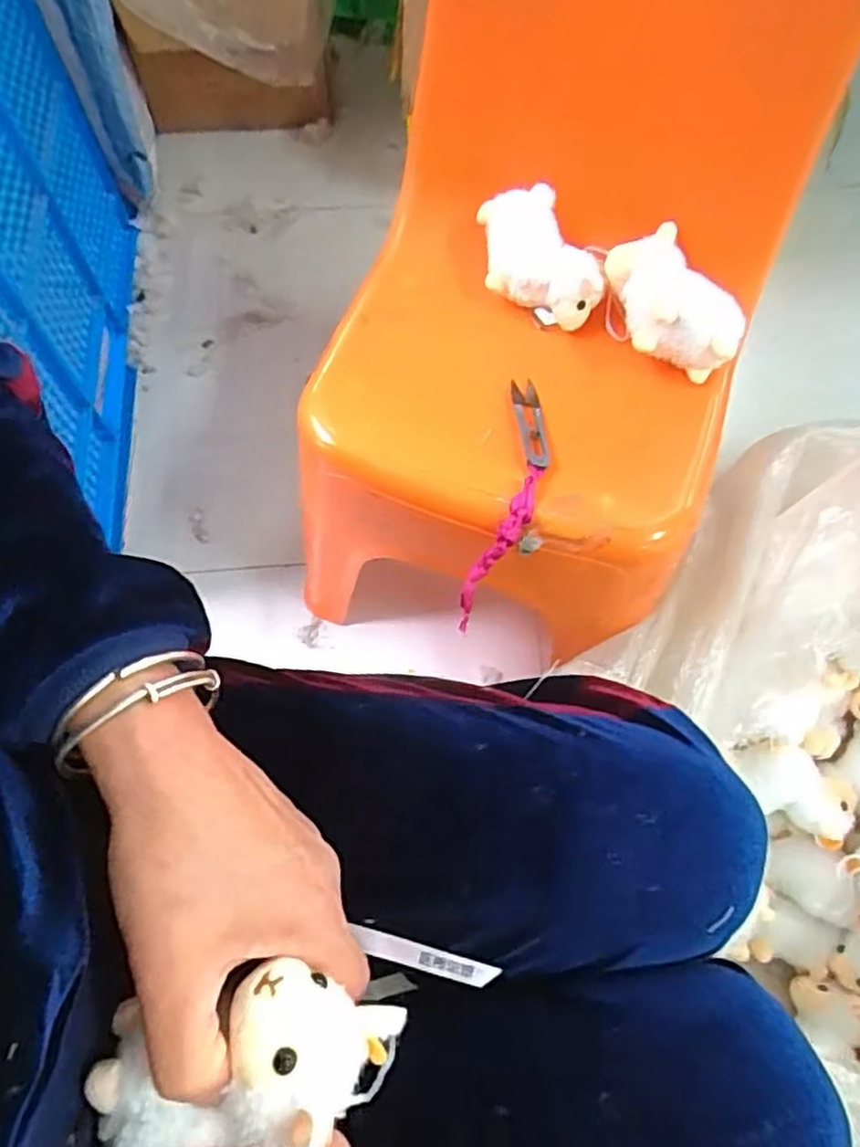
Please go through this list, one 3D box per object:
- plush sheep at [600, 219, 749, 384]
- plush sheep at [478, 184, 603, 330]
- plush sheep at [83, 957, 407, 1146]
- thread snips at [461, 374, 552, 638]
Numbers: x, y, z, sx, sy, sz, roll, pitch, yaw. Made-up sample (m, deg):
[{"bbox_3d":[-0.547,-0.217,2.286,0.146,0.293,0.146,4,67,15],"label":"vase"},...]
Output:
[{"bbox_3d":[0.193,-0.216,0.577,0.069,0.066,0.124,-19,69,-9],"label":"plush sheep"},{"bbox_3d":[0.094,-0.271,0.599,0.122,0.065,0.069,24,69,9],"label":"plush sheep"},{"bbox_3d":[-0.067,0.175,0.250,0.105,0.046,0.054,-17,68,-4],"label":"plush sheep"},{"bbox_3d":[0.063,-0.060,0.543,0.039,0.064,0.210,13,67,5],"label":"thread snips"}]

